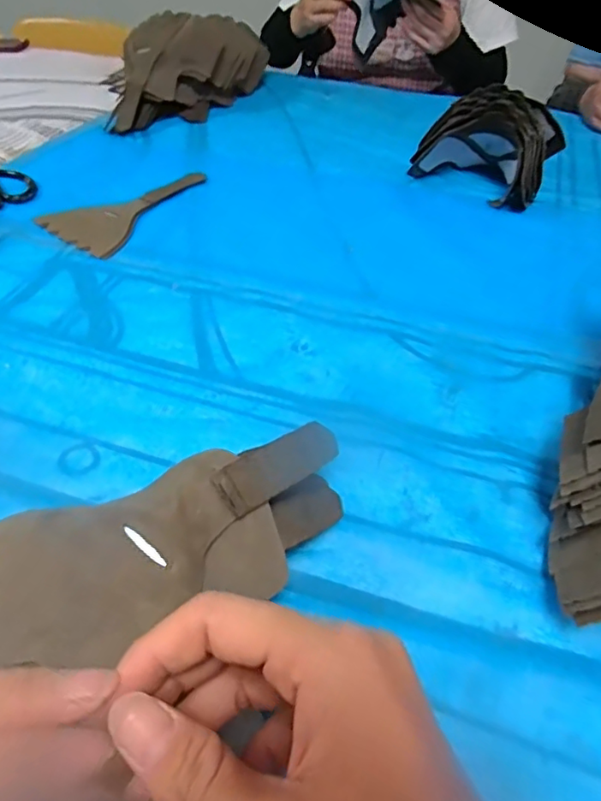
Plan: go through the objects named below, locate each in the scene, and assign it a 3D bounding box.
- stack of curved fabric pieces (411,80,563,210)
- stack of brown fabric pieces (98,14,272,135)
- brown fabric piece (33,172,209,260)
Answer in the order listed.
[{"bbox_3d":[0.235,-0.322,0.697,0.155,0.104,0.114,24,49,21],"label":"stack of curved fabric pieces"},{"bbox_3d":[-0.175,-0.534,0.881,0.112,0.126,0.325,22,48,20],"label":"stack of brown fabric pieces"},{"bbox_3d":[-0.186,-0.223,0.637,0.108,0.006,0.194,31,51,26],"label":"brown fabric piece"}]

